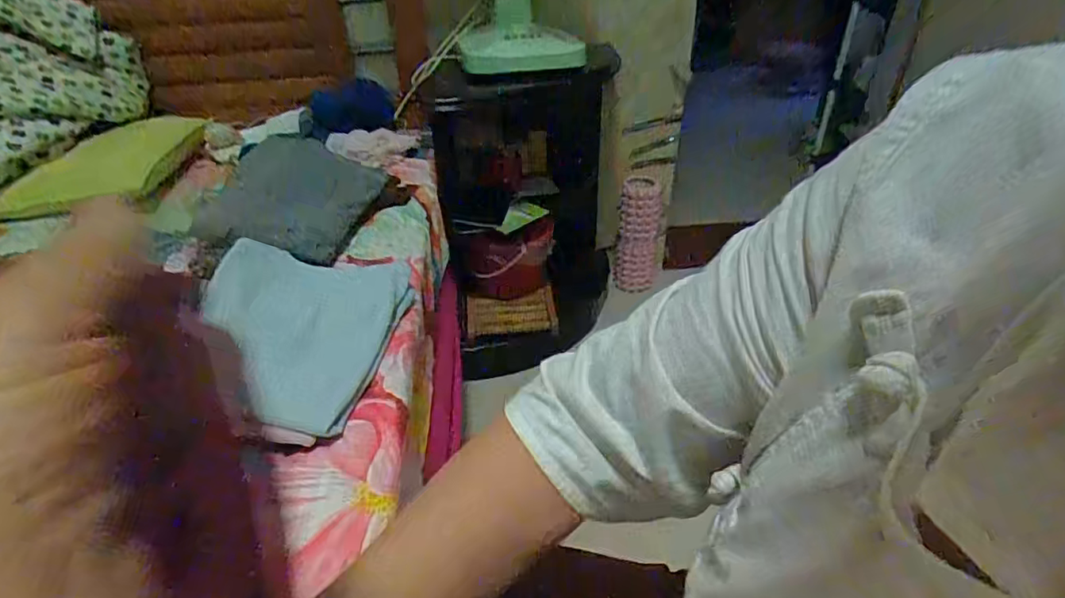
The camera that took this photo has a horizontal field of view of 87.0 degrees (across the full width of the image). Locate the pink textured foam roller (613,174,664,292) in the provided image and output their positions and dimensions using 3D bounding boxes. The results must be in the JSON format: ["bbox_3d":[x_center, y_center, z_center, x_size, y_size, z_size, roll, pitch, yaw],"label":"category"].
[{"bbox_3d":[0.301,-0.173,1.601,0.124,0.341,0.127,7,35,13],"label":"pink textured foam roller"}]

